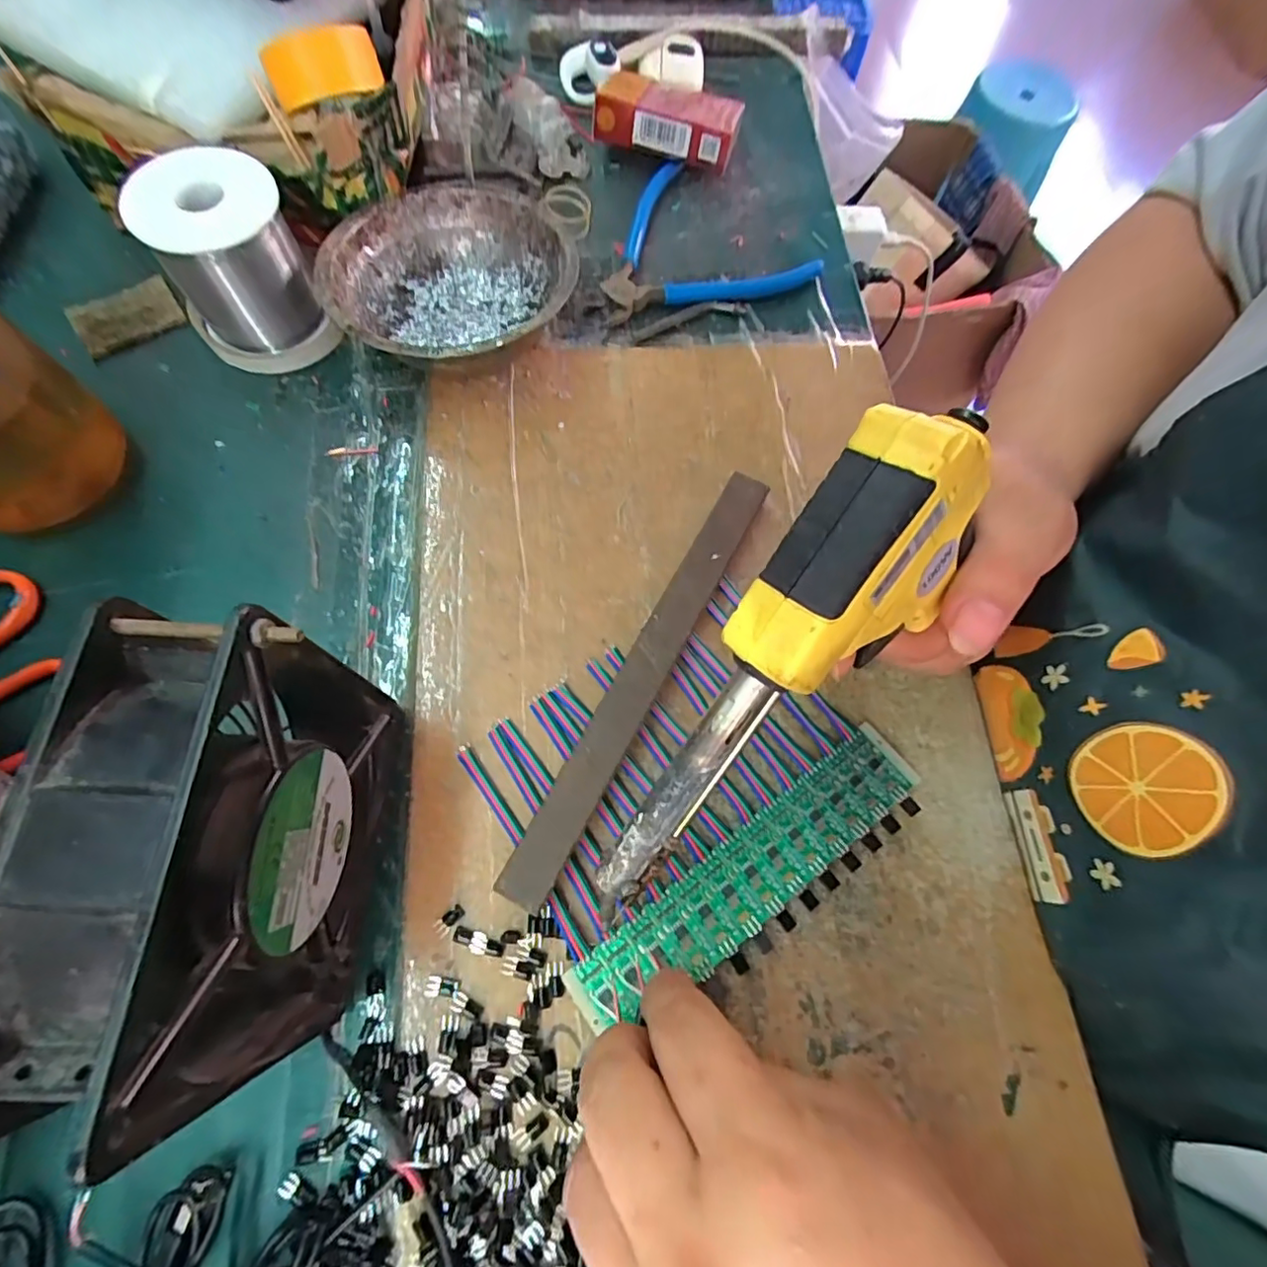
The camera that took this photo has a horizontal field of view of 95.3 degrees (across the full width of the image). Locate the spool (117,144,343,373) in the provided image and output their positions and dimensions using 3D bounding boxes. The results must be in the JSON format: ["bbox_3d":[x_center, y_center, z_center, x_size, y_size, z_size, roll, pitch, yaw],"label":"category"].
[{"bbox_3d":[-0.197,-0.182,0.289,0.065,0.072,0.065,1,70,-2],"label":"spool"}]

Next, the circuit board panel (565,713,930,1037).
[{"bbox_3d":[0.050,0.096,0.234,0.163,0.007,0.034,-32,75,-14],"label":"circuit board panel"}]

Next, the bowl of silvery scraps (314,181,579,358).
[{"bbox_3d":[-0.094,-0.181,0.309,0.120,0.044,0.121,1,70,-2],"label":"bowl of silvery scraps"}]

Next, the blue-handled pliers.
[{"bbox_3d":[0.038,-0.251,0.359,0.134,0.012,0.117,-13,72,-7],"label":"blue-handled pliers"}]

